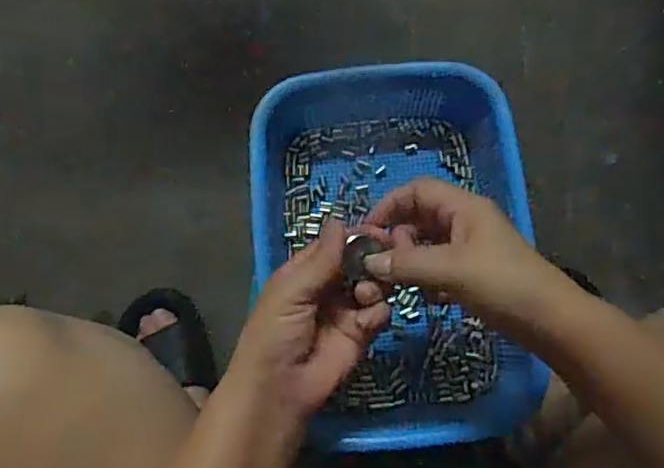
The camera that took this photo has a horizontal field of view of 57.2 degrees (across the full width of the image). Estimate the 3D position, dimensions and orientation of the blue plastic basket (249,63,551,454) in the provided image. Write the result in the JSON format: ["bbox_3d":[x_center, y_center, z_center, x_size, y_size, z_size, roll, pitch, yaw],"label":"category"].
[{"bbox_3d":[0.051,0.014,0.493,0.224,0.066,0.315,-4,81,0],"label":"blue plastic basket"}]

